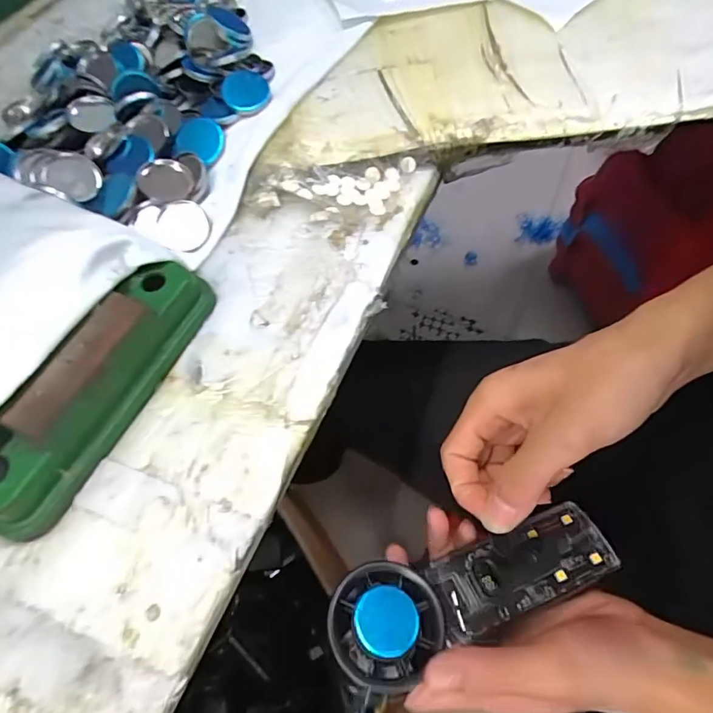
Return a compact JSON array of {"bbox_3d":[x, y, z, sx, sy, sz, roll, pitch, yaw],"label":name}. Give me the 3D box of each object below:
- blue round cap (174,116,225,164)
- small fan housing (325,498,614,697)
[{"bbox_3d":[-0.103,-0.143,0.315,0.033,0.009,0.034,-1,62,2],"label":"blue round cap"},{"bbox_3d":[0.063,0.122,0.257,0.160,0.023,0.051,-11,61,-20],"label":"small fan housing"}]

